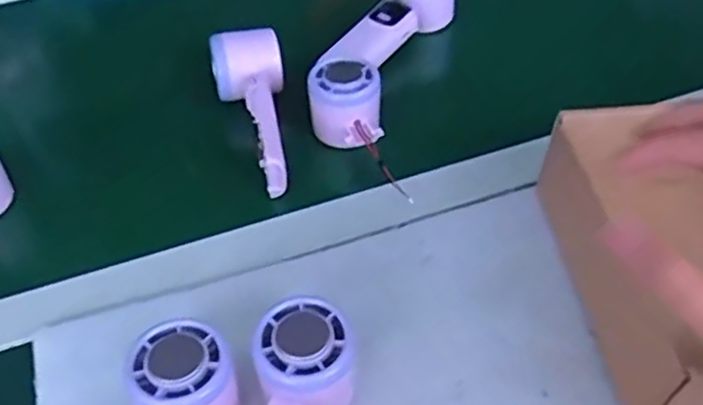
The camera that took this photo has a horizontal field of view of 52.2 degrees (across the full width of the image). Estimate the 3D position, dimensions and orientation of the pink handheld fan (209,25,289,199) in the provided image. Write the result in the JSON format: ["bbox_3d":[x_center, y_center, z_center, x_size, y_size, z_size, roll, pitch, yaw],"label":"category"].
[{"bbox_3d":[-0.075,-0.077,0.571,0.055,0.046,0.149,-11,48,-8],"label":"pink handheld fan"}]

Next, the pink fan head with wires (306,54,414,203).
[{"bbox_3d":[0.000,-0.060,0.550,0.057,0.042,0.121,-8,48,-6],"label":"pink fan head with wires"}]

